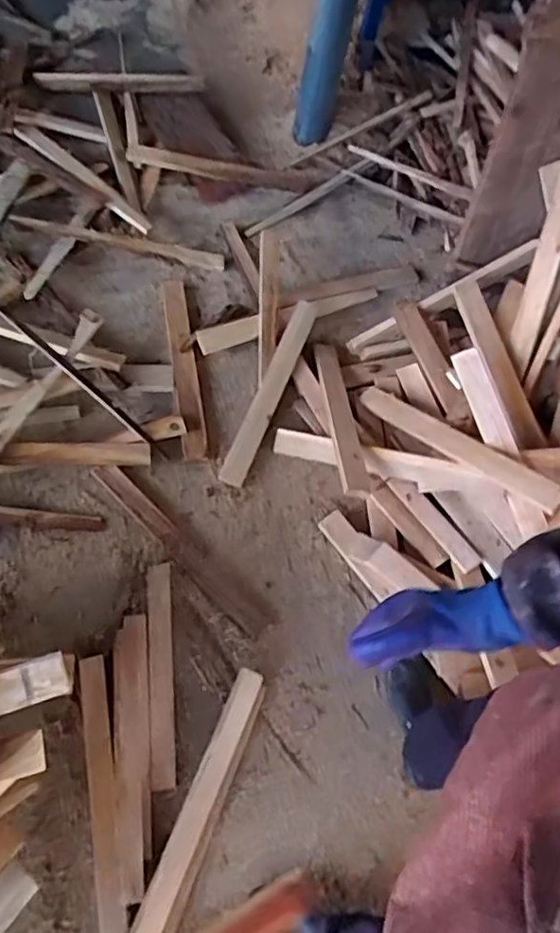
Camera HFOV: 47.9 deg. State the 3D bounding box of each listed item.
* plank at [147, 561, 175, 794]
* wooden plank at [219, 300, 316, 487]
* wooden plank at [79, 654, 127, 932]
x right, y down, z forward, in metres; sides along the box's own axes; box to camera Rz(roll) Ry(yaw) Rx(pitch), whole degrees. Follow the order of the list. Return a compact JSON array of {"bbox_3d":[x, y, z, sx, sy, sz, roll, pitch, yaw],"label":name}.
[{"bbox_3d":[-0.221,0.372,1.158,0.046,0.032,0.391,-1,59,-9],"label":"plank"},{"bbox_3d":[-0.018,-0.186,1.447,0.055,0.029,0.512,21,59,4],"label":"wooden plank"},{"bbox_3d":[-0.298,0.531,1.053,0.045,0.020,0.418,-7,60,-12],"label":"wooden plank"}]

